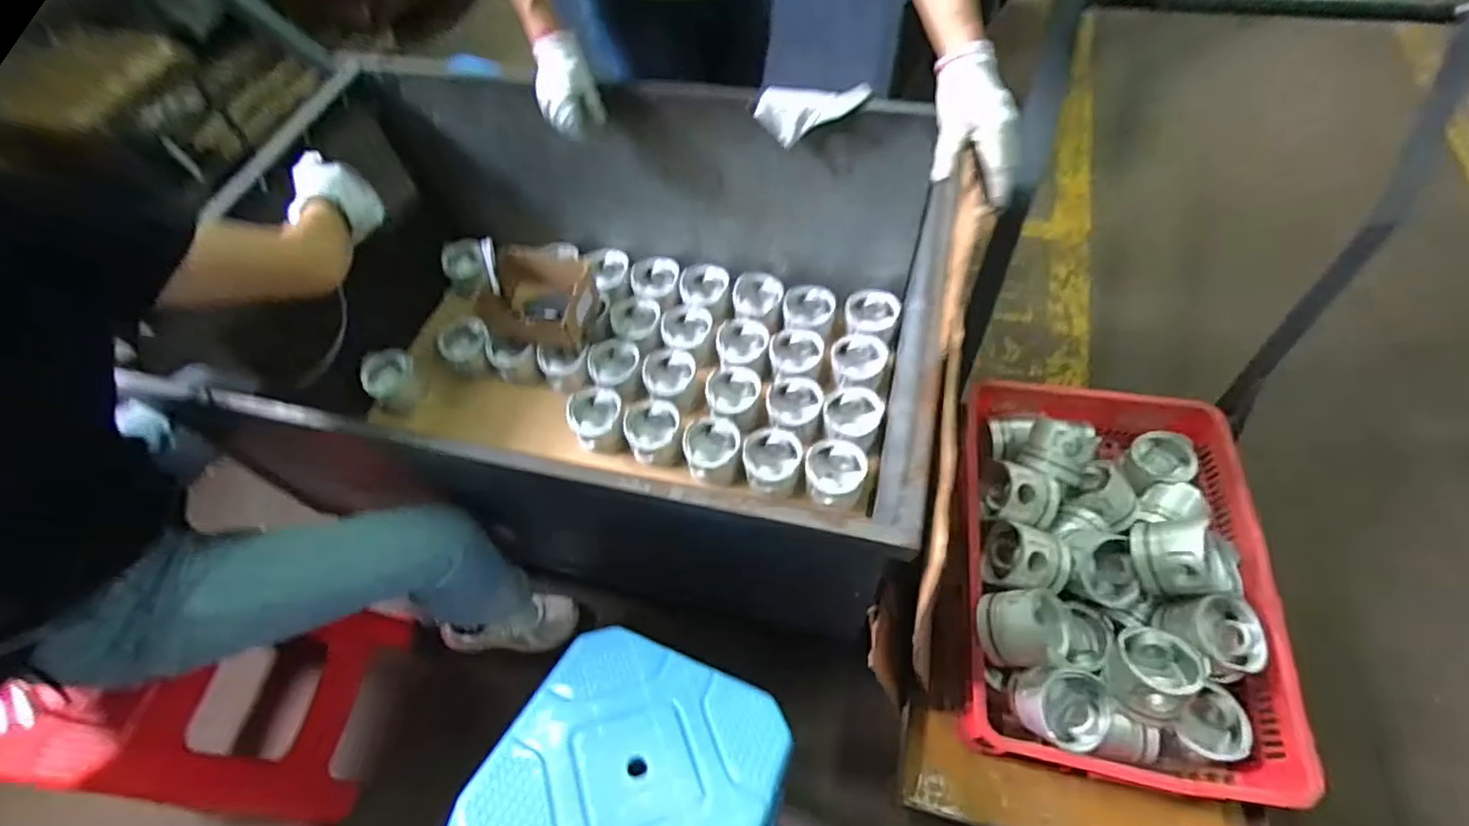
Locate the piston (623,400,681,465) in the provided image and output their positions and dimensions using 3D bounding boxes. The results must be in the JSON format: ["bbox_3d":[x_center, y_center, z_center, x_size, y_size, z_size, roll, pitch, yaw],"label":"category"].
[{"bbox_3d":[-0.154,0.035,1.197,0.103,0.084,0.108,-5,57,0],"label":"piston"}]

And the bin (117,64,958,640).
[{"bbox_3d":[-0.238,-0.084,1.205,1.127,0.794,0.764,10,59,10],"label":"bin"}]

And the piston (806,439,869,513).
[{"bbox_3d":[0.181,0.112,1.119,0.104,0.072,0.116,23,61,17],"label":"piston"}]

